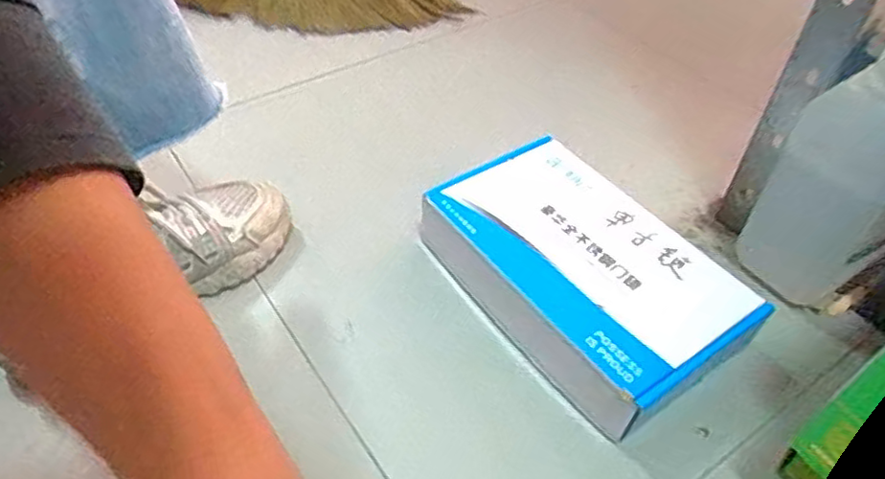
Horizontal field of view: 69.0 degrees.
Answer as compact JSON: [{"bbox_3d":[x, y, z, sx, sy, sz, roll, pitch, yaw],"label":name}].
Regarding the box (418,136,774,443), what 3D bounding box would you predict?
[{"bbox_3d":[0.109,0.027,0.535,0.164,0.063,0.260,-25,52,-24],"label":"box"}]

